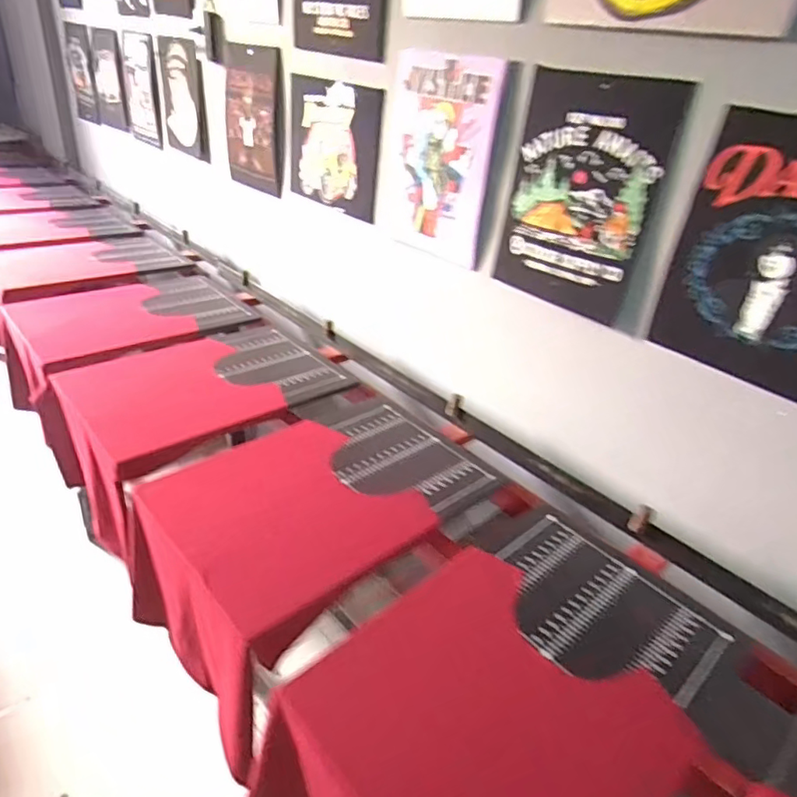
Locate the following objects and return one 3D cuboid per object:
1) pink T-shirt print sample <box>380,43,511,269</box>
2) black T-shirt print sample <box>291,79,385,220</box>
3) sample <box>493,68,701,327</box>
[{"bbox_3d":[0.078,-0.563,1.313,0.019,0.408,0.365,-19,40,-37],"label":"pink T-shirt print sample"},{"bbox_3d":[-0.191,-0.713,1.593,0.022,0.328,0.422,-21,40,-36],"label":"black T-shirt print sample"},{"bbox_3d":[0.336,-0.381,1.072,0.040,0.419,0.306,-20,42,-37],"label":"sample"}]

